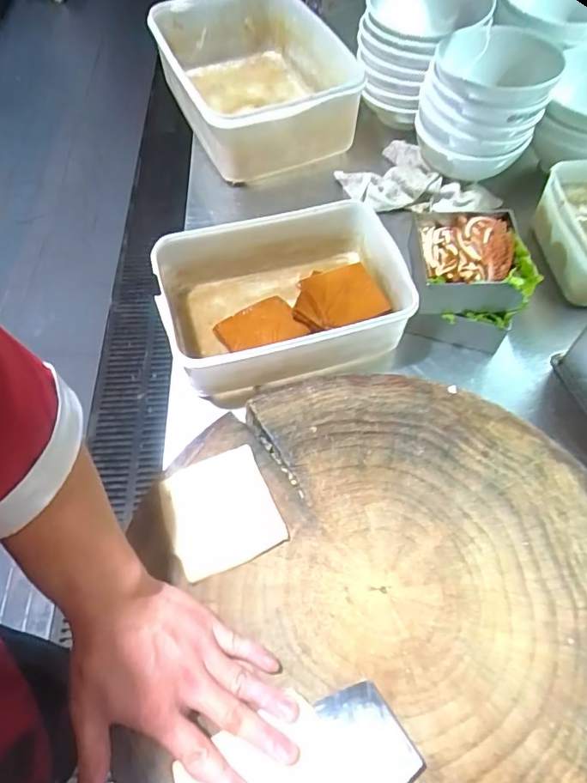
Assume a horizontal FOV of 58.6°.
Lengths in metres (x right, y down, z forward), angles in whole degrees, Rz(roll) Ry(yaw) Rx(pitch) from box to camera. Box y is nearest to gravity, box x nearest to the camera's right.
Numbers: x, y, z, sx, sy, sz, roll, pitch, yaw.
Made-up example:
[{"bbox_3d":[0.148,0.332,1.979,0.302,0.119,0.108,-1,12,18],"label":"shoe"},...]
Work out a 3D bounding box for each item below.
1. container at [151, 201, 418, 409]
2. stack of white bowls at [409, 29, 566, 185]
[{"bbox_3d":[-0.009,-0.114,0.668,0.301,0.102,0.205,-13,59,-8],"label":"container"},{"bbox_3d":[0.277,-0.422,0.771,0.171,0.134,0.156,21,60,13],"label":"stack of white bowls"}]

